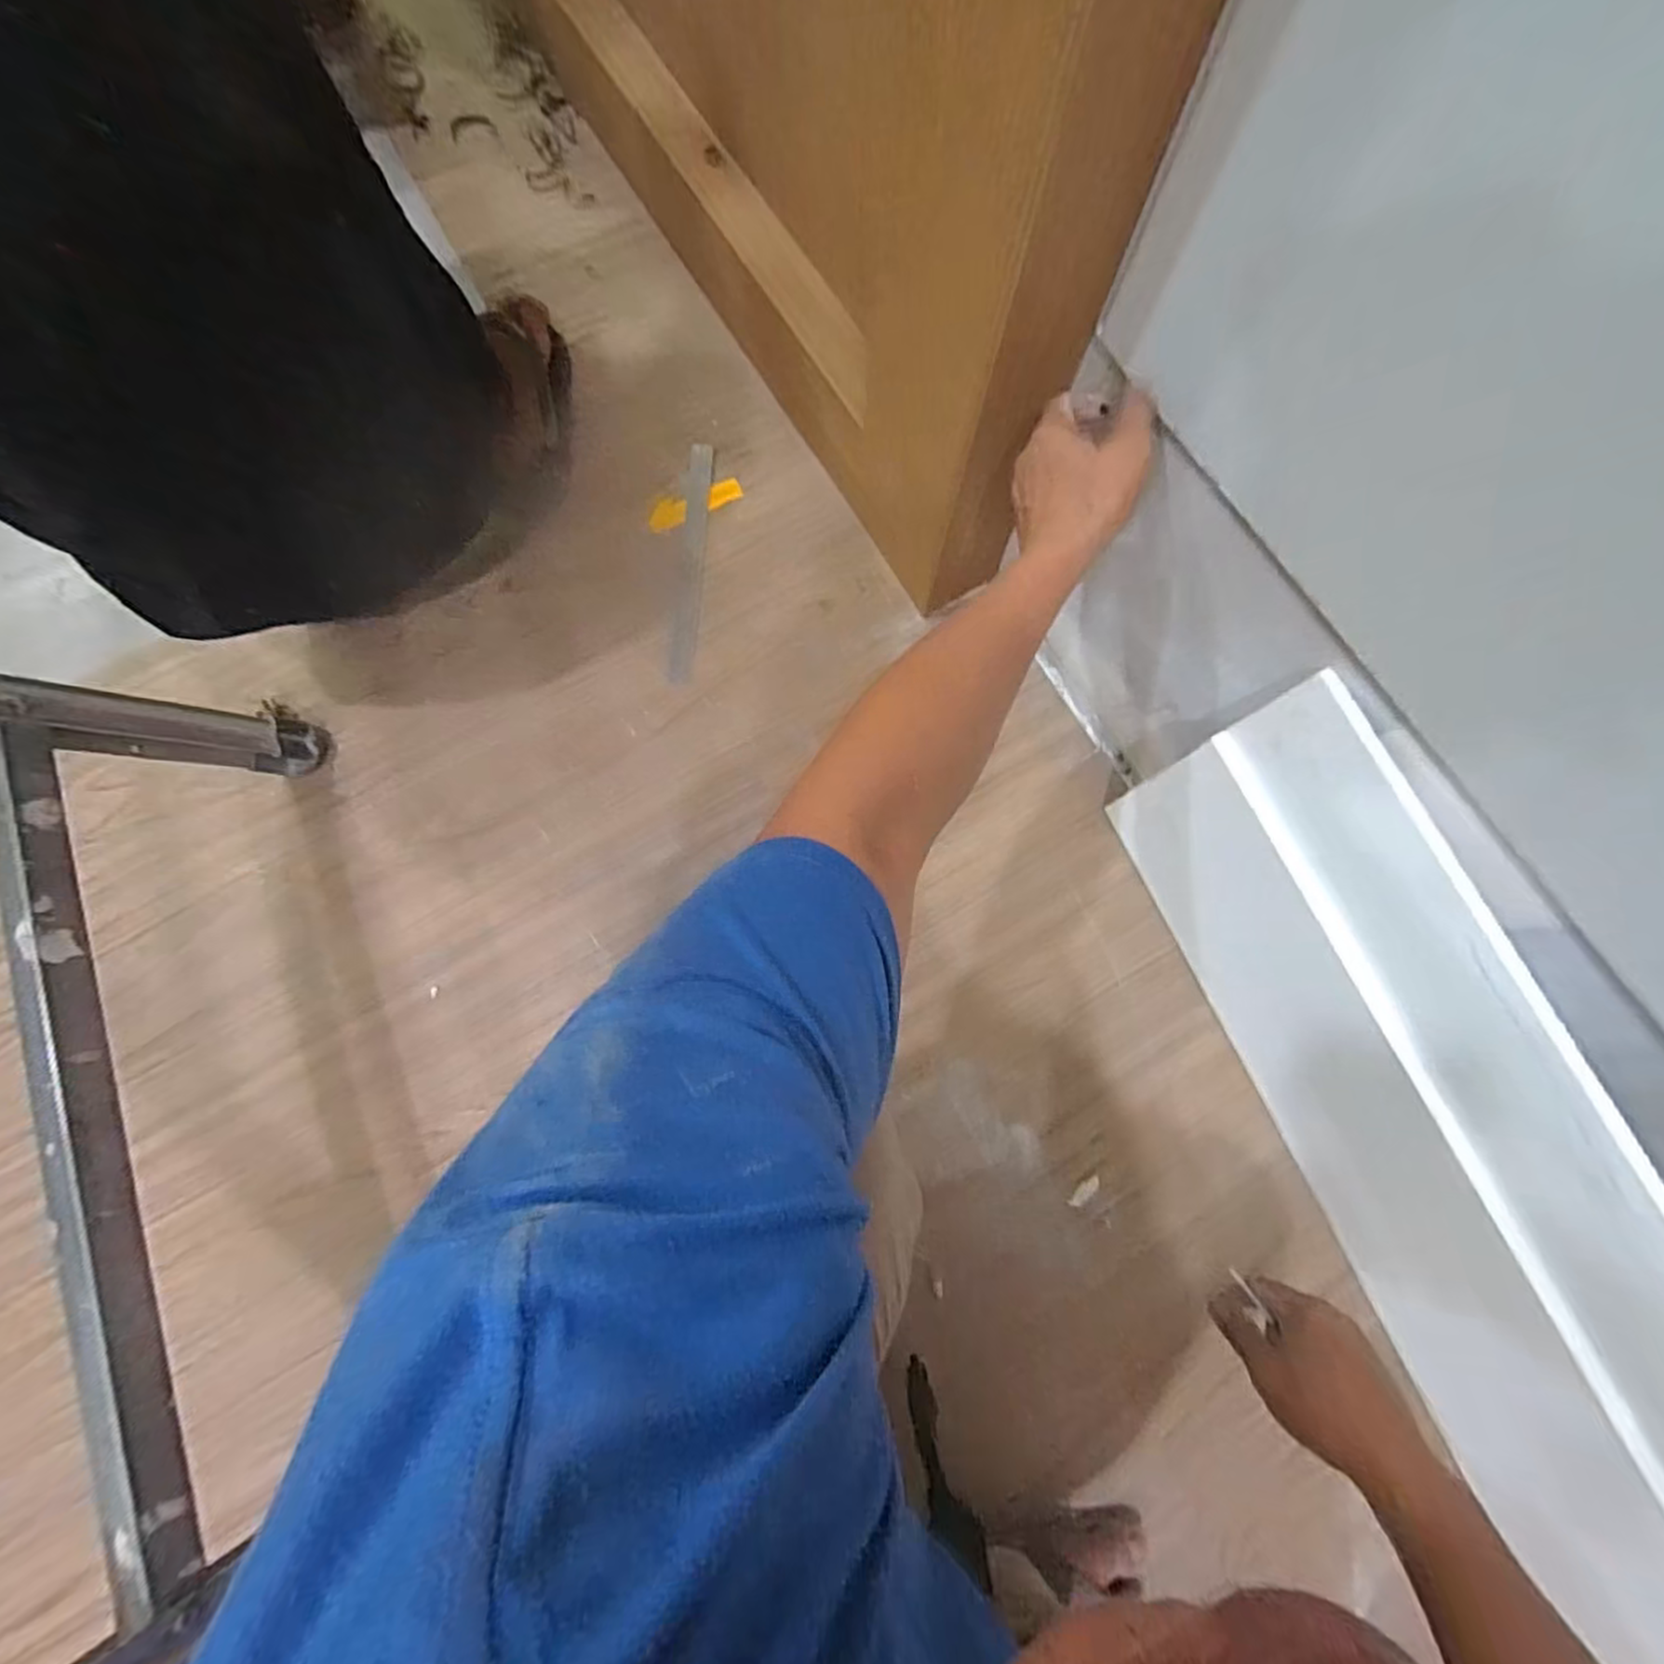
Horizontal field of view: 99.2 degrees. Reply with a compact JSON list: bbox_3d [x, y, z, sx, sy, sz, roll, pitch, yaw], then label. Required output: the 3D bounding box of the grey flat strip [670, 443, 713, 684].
[{"bbox_3d":[-0.154,-0.300,0.784,0.028,0.004,0.288,3,79,0],"label":"grey flat strip"}]

